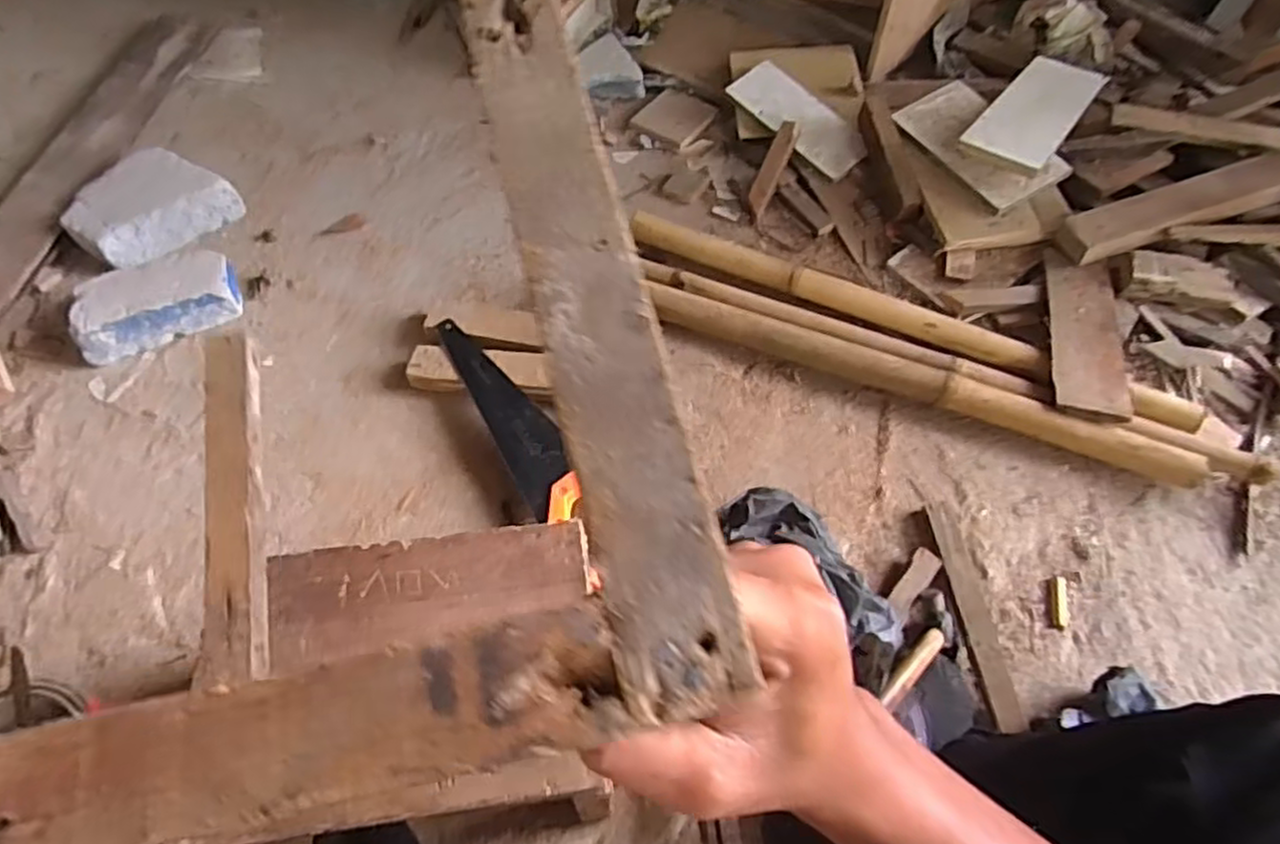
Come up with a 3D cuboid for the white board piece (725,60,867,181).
[{"bbox_3d":[0.272,-0.521,1.269,0.098,0.011,0.267,-40,71,-3],"label":"white board piece"}]

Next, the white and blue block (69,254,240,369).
[{"bbox_3d":[-0.685,-0.171,1.063,0.216,0.067,0.126,-17,58,-11],"label":"white and blue block"}]

